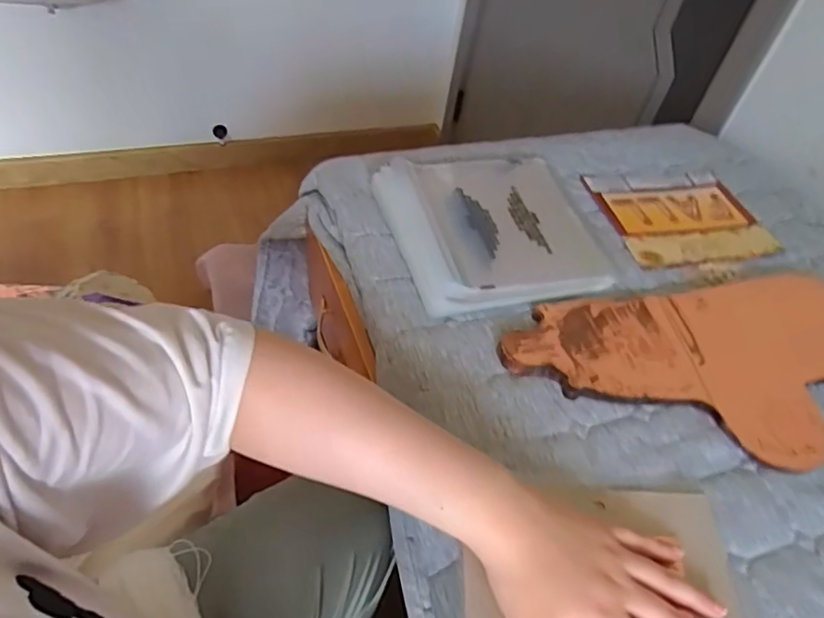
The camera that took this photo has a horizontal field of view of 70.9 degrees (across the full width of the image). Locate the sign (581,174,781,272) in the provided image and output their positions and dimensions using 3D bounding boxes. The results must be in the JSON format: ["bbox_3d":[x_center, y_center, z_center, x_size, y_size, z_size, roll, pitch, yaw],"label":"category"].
[{"bbox_3d":[0.326,-0.112,0.703,0.191,0.008,0.166,-4,50,-13],"label":"sign"}]

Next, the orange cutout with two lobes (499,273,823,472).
[{"bbox_3d":[0.307,0.051,0.549,0.439,0.006,0.202,-2,51,-12],"label":"orange cutout with two lobes"}]

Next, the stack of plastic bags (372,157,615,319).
[{"bbox_3d":[0.089,-0.094,0.626,0.219,0.032,0.214,-10,49,-16],"label":"stack of plastic bags"}]

